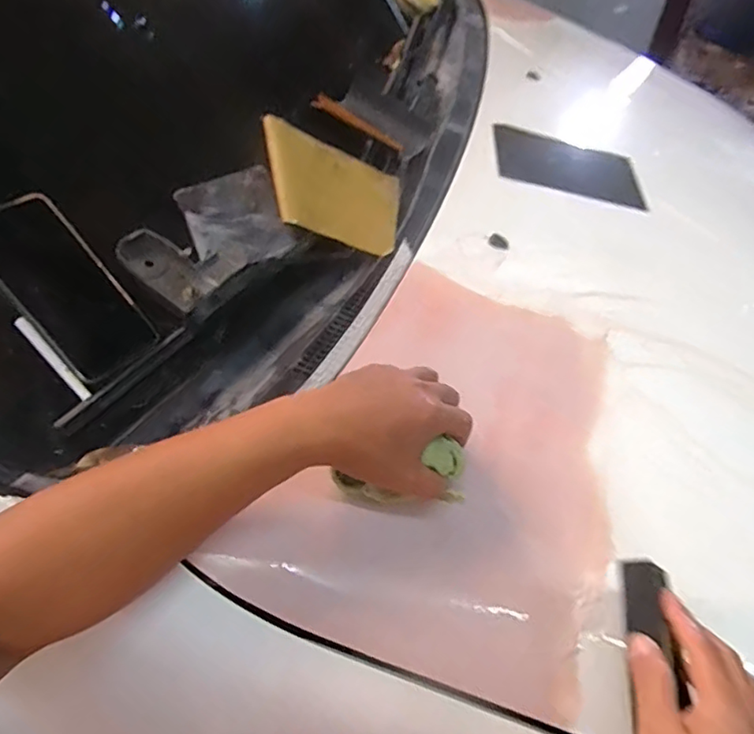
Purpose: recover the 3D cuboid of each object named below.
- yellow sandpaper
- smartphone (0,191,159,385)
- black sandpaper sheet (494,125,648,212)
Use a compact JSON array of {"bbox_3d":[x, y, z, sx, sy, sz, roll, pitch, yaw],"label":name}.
[{"bbox_3d":[-0.052,-0.213,0.700,0.167,0.011,0.149,14,56,-25],"label":"yellow sandpaper"},{"bbox_3d":[-0.267,-0.069,0.496,0.165,0.015,0.082,51,54,-6],"label":"smartphone"},{"bbox_3d":[0.282,-0.301,0.870,0.214,0.009,0.153,9,53,-5],"label":"black sandpaper sheet"}]

